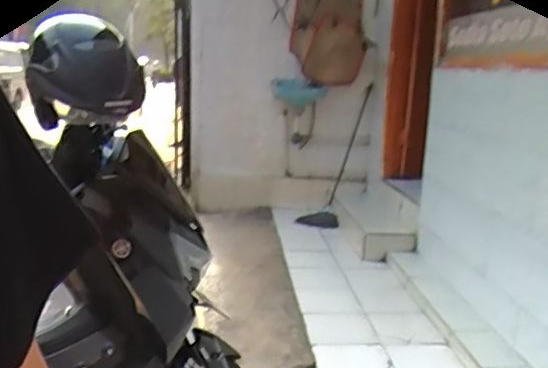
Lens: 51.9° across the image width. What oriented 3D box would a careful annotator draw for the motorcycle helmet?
[{"bbox_3d":[-0.450,-0.287,1.344,0.243,0.224,0.308,-2,10,-21],"label":"motorcycle helmet"}]

